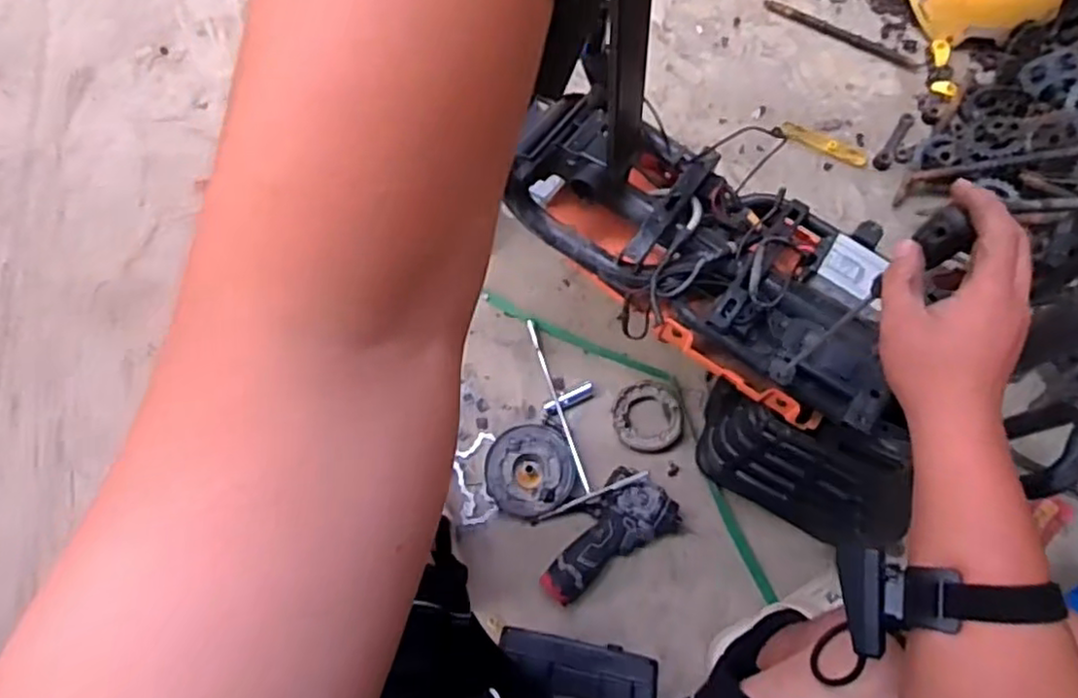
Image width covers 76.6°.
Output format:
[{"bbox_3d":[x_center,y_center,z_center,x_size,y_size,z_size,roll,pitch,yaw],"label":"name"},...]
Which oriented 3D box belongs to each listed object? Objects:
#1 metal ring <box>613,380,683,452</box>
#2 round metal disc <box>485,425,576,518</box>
[{"bbox_3d":[0.162,0.098,1.013,0.100,0.015,0.101,0,70,1],"label":"metal ring"},{"bbox_3d":[-0.013,0.177,0.993,0.123,0.034,0.127,0,70,1],"label":"round metal disc"}]

